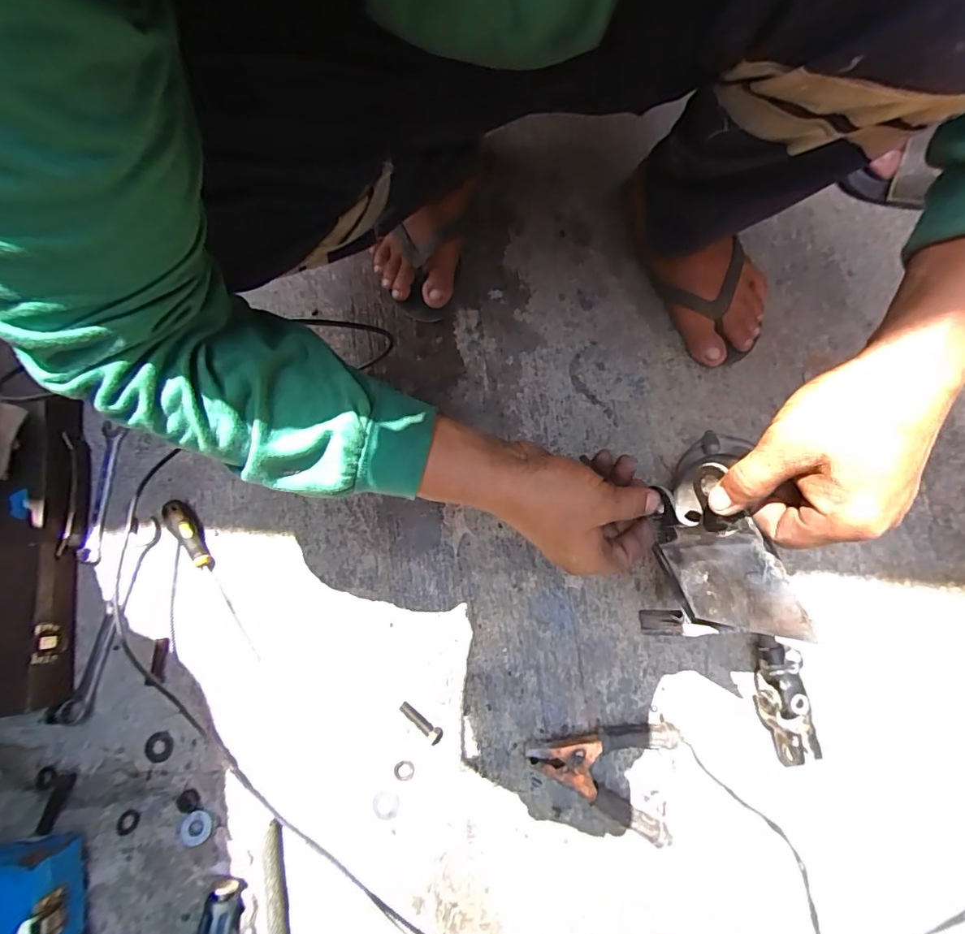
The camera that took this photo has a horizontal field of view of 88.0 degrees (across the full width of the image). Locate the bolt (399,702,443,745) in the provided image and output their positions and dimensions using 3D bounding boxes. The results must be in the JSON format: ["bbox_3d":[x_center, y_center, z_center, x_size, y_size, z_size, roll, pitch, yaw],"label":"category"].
[{"bbox_3d":[-0.059,0.242,0.472,0.048,0.014,0.013,37,81,10],"label":"bolt"}]

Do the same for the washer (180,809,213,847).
[{"bbox_3d":[-0.267,0.336,0.466,0.027,0.004,0.028,1,70,-3],"label":"washer"}]

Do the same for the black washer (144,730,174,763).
[{"bbox_3d":[-0.313,0.271,0.482,0.029,0.004,0.026,-23,77,-2],"label":"black washer"}]

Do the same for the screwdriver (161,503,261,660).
[{"bbox_3d":[-0.273,0.111,0.508,0.027,0.022,0.178,-37,78,-6],"label":"screwdriver"}]

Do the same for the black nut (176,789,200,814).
[{"bbox_3d":[-0.275,0.311,0.466,0.021,0.004,0.019,-8,76,1],"label":"black nut"}]

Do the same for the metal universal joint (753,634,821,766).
[{"bbox_3d":[0.275,0.215,0.463,0.034,0.042,0.113,-7,76,2],"label":"metal universal joint"}]

